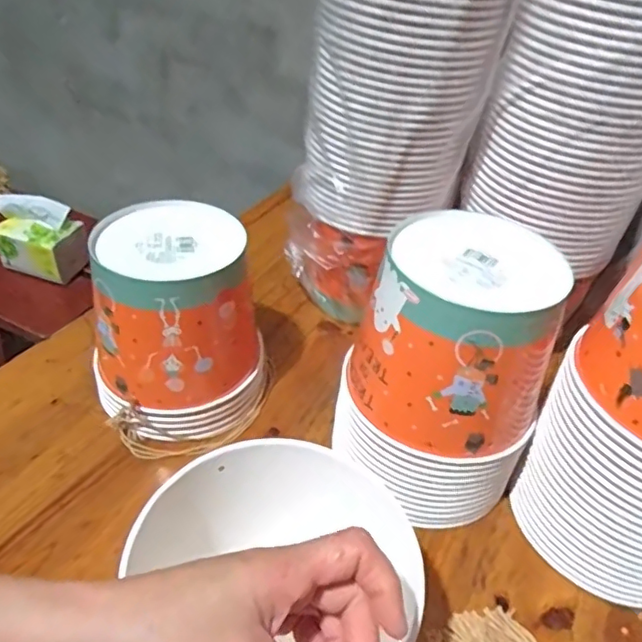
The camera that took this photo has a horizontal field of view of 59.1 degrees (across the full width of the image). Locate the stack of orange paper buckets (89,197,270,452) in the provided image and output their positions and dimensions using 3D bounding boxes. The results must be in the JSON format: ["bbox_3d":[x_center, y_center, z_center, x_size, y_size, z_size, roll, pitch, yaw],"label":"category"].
[{"bbox_3d":[-0.135,0.001,0.537,0.157,0.178,0.144,-4,40,-13],"label":"stack of orange paper buckets"}]

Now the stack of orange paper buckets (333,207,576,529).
[{"bbox_3d":[0.103,0.045,0.473,0.154,0.224,0.140,22,42,18],"label":"stack of orange paper buckets"}]

